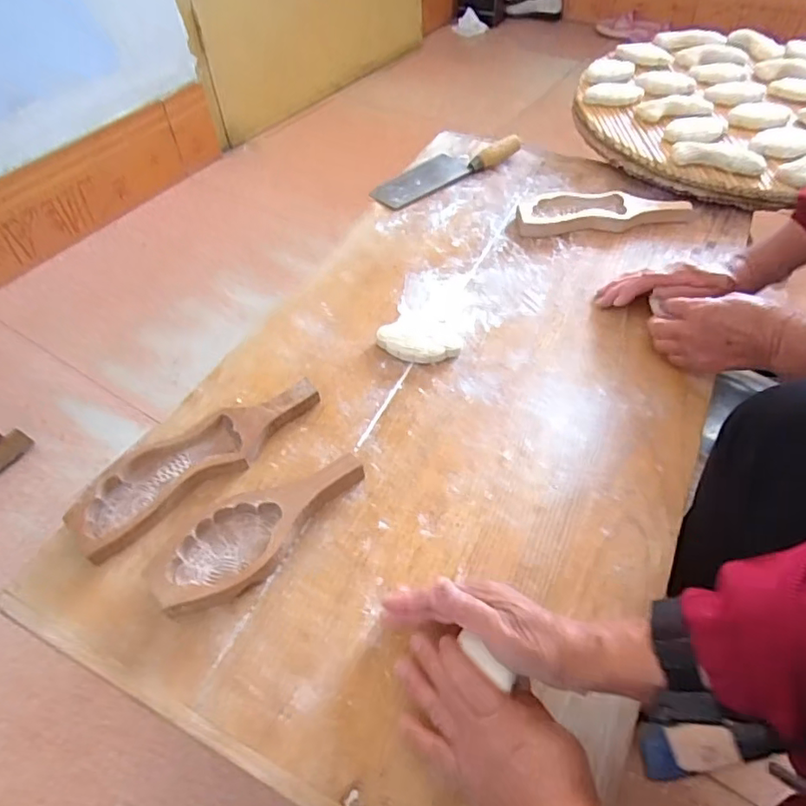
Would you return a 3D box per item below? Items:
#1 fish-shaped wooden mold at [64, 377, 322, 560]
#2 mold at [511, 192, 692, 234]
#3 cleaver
[{"bbox_3d":[-0.207,0.052,0.595,0.264,0.030,0.075,-35,57,-24],"label":"fish-shaped wooden mold"},{"bbox_3d":[0.290,-0.282,0.849,0.245,0.022,0.082,-1,50,2],"label":"mold"},{"bbox_3d":[0.067,-0.388,0.953,0.266,0.025,0.086,-29,55,-20],"label":"cleaver"}]

